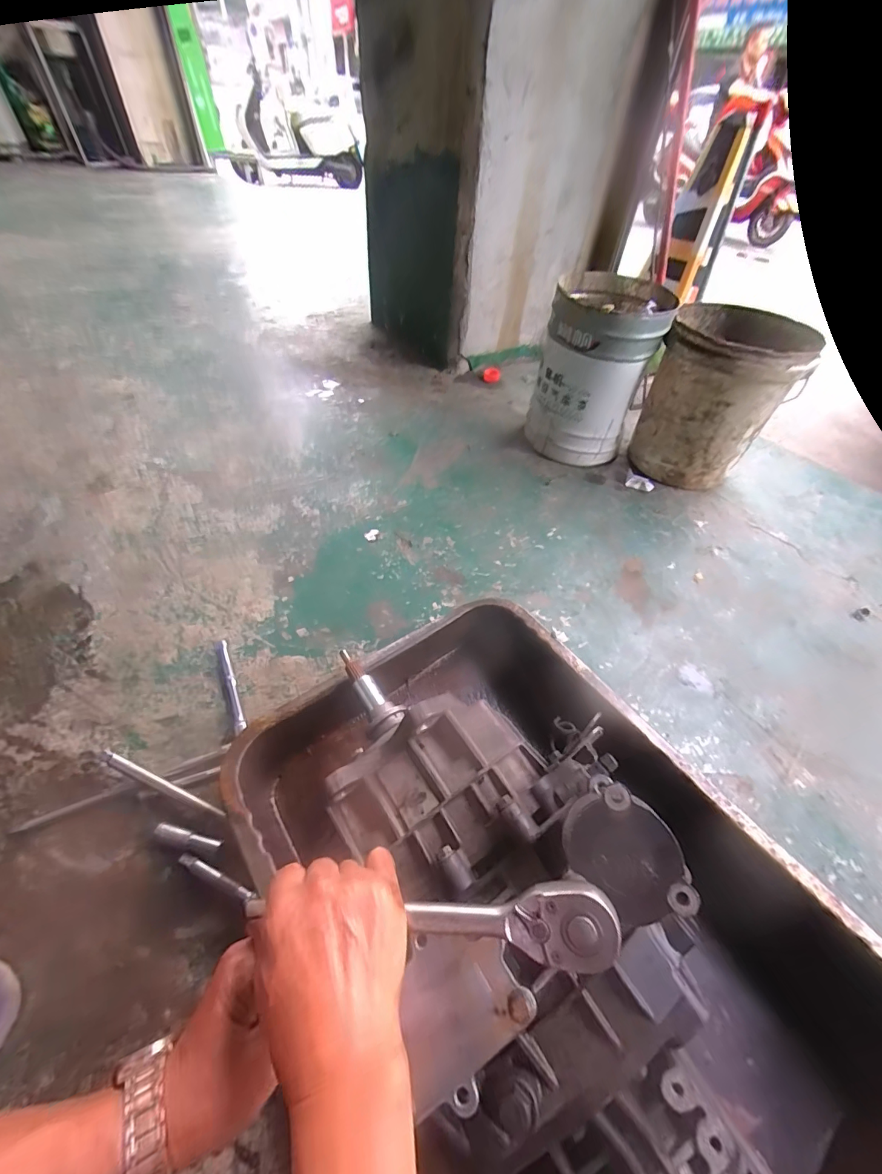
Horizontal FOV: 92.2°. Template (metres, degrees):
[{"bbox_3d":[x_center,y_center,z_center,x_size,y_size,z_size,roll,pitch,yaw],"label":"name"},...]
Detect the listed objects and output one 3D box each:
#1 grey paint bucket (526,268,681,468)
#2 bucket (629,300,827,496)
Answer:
[{"bbox_3d":[0.360,-0.511,1.029,0.240,0.336,0.249,13,50,7],"label":"grey paint bucket"},{"bbox_3d":[0.605,-0.420,0.975,0.244,0.317,0.242,22,52,15],"label":"bucket"}]

